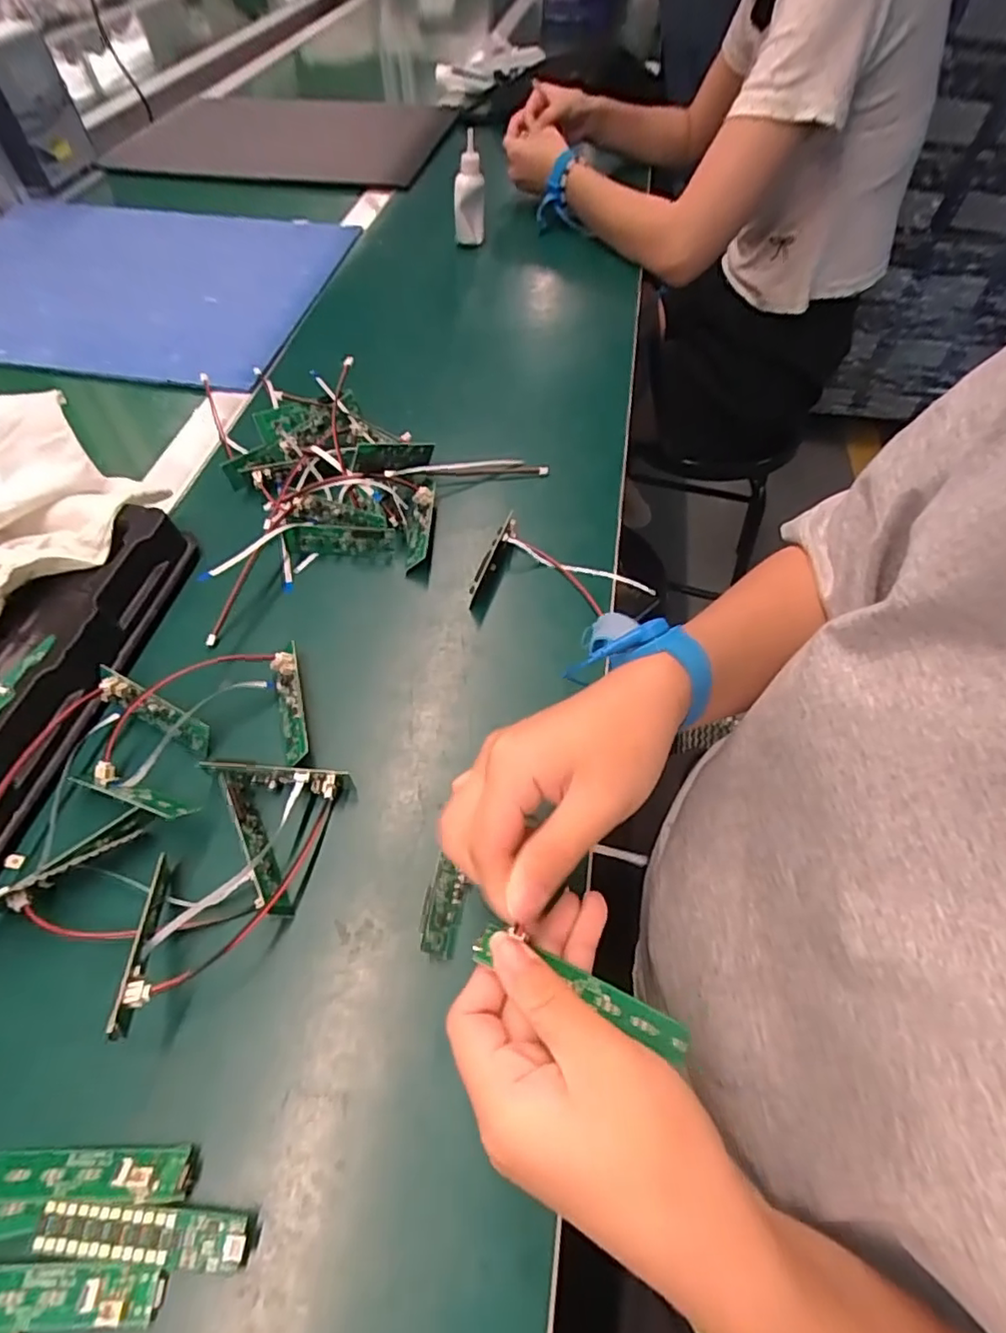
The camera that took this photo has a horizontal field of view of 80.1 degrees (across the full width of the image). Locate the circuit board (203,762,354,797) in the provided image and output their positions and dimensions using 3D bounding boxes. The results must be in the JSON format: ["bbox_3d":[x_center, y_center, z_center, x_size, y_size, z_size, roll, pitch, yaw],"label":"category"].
[{"bbox_3d":[-0.126,0.063,0.332,0.074,0.022,0.012,3,55,2],"label":"circuit board"}]

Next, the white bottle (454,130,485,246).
[{"bbox_3d":[-0.039,-0.549,0.687,0.029,0.107,0.028,9,56,6],"label":"white bottle"}]

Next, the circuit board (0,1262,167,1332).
[{"bbox_3d":[-0.173,0.236,0.224,0.086,0.006,0.018,-1,55,-1],"label":"circuit board"}]

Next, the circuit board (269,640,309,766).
[{"bbox_3d":[-0.128,0.023,0.360,0.016,0.014,0.080,-14,57,-9],"label":"circuit board"}]

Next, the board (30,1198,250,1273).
[{"bbox_3d":[-0.141,0.221,0.234,0.081,0.008,0.018,4,56,3],"label":"board"}]

